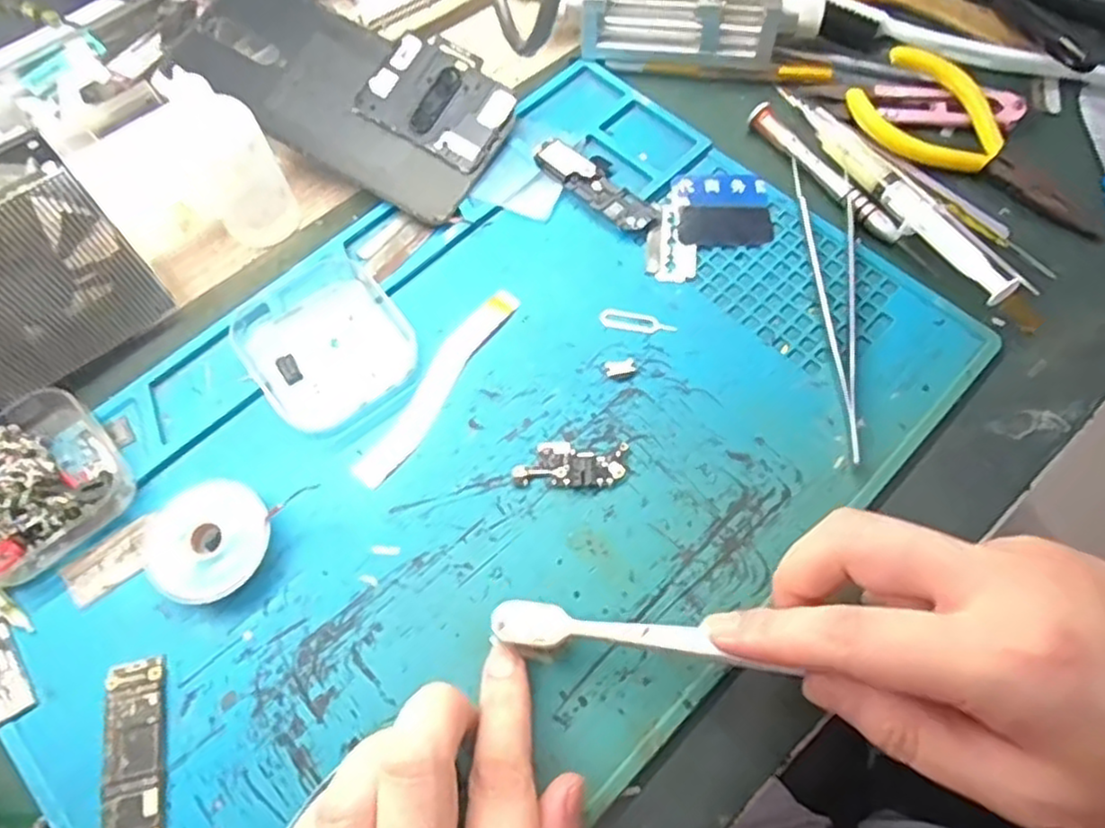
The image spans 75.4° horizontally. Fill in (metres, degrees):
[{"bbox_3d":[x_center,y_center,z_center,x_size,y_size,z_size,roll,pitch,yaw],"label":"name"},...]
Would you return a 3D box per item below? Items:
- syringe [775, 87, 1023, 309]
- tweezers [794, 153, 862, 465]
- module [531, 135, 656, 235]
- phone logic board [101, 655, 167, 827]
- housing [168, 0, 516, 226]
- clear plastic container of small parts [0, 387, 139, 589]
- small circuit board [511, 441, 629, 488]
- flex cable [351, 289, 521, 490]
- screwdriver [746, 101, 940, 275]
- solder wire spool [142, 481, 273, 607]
[{"bbox_3d":[0.154,-0.108,0.329,0.017,0.013,0.149,-29,69,-12],"label":"syringe"},{"bbox_3d":[0.123,-0.053,0.308,0.026,0.011,0.151,4,66,2],"label":"tweezers"},{"bbox_3d":[0.022,-0.111,0.338,0.066,0.005,0.027,40,72,17],"label":"module"},{"bbox_3d":[-0.141,0.117,0.242,0.019,0.005,0.065,-12,66,-5],"label":"phone logic board"},{"bbox_3d":[-0.100,-0.160,0.346,0.155,0.005,0.082,30,80,5],"label":"housing"},{"bbox_3d":[-0.204,0.024,0.275,0.063,0.020,0.066,-40,71,-16],"label":"clear plastic container of small parts"},{"bbox_3d":[0.007,0.019,0.283,0.044,0.005,0.018,2,66,1],"label":"small circuit board"},{"bbox_3d":[-0.048,-0.013,0.301,0.017,0.004,0.100,28,69,12],"label":"flex cable"},{"bbox_3d":[0.133,-0.106,0.332,0.014,0.008,0.114,-33,70,-14],"label":"screwdriver"},{"bbox_3d":[-0.130,0.047,0.270,0.046,0.012,0.044,0,66,0],"label":"solder wire spool"}]

